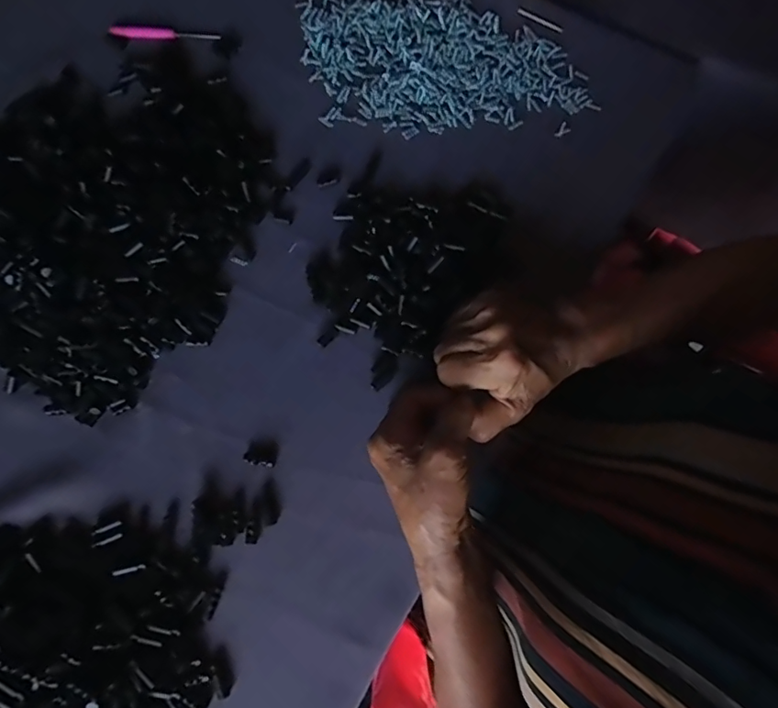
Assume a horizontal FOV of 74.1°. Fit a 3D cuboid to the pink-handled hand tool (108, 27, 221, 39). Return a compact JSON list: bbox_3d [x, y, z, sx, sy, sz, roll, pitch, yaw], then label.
[{"bbox_3d":[-0.211,-0.302,0.486,0.102,0.006,0.013,6,78,3],"label":"pink-handled hand tool"}]

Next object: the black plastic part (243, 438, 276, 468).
[{"bbox_3d":[-0.101,0.077,0.403,0.024,0.004,0.021,10,79,4],"label":"black plastic part"}]

